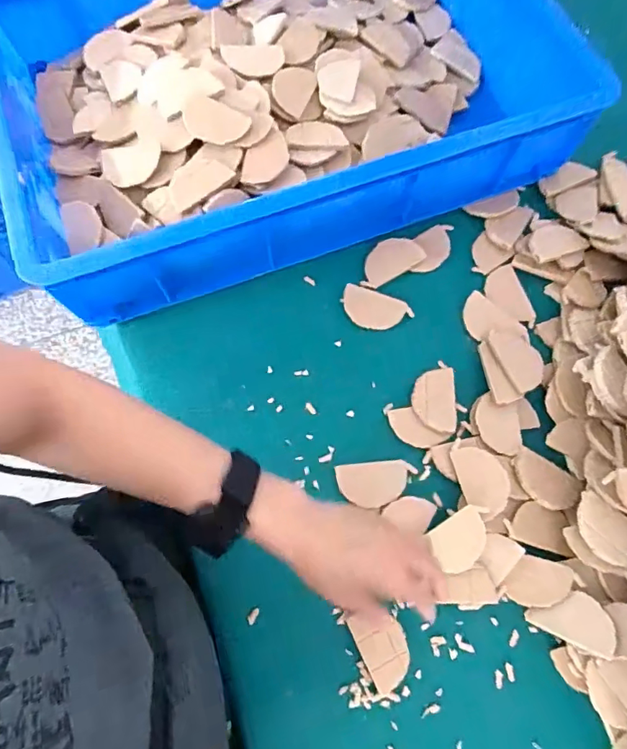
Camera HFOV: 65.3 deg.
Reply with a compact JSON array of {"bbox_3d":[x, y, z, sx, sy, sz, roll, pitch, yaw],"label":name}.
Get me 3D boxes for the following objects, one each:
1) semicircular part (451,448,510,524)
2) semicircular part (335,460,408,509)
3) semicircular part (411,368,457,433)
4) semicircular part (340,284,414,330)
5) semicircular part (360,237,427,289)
[{"bbox_3d":[0.164,0.102,0.471,0.044,0.006,0.068,-19,67,14],"label":"semicircular part"},{"bbox_3d":[0.059,0.109,0.484,0.067,0.004,0.043,-6,72,-2],"label":"semicircular part"},{"bbox_3d":[0.125,0.026,0.509,0.044,0.008,0.068,2,72,1],"label":"semicircular part"},{"bbox_3d":[0.067,-0.071,0.545,0.077,0.009,0.040,22,73,7],"label":"semicircular part"},{"bbox_3d":[0.086,-0.131,0.559,0.077,0.008,0.042,-30,74,-9],"label":"semicircular part"}]

